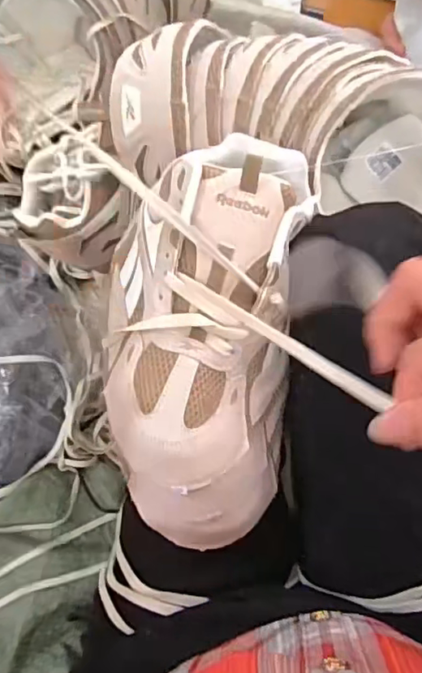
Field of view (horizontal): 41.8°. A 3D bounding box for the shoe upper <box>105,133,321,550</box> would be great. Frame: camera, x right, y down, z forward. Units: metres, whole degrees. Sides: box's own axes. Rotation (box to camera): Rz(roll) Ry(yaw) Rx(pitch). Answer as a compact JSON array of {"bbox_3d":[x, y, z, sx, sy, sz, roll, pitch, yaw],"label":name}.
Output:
[{"bbox_3d":[-0.009,0.000,0.371,0.124,0.087,0.268,5,87,8],"label":"shoe upper"}]

